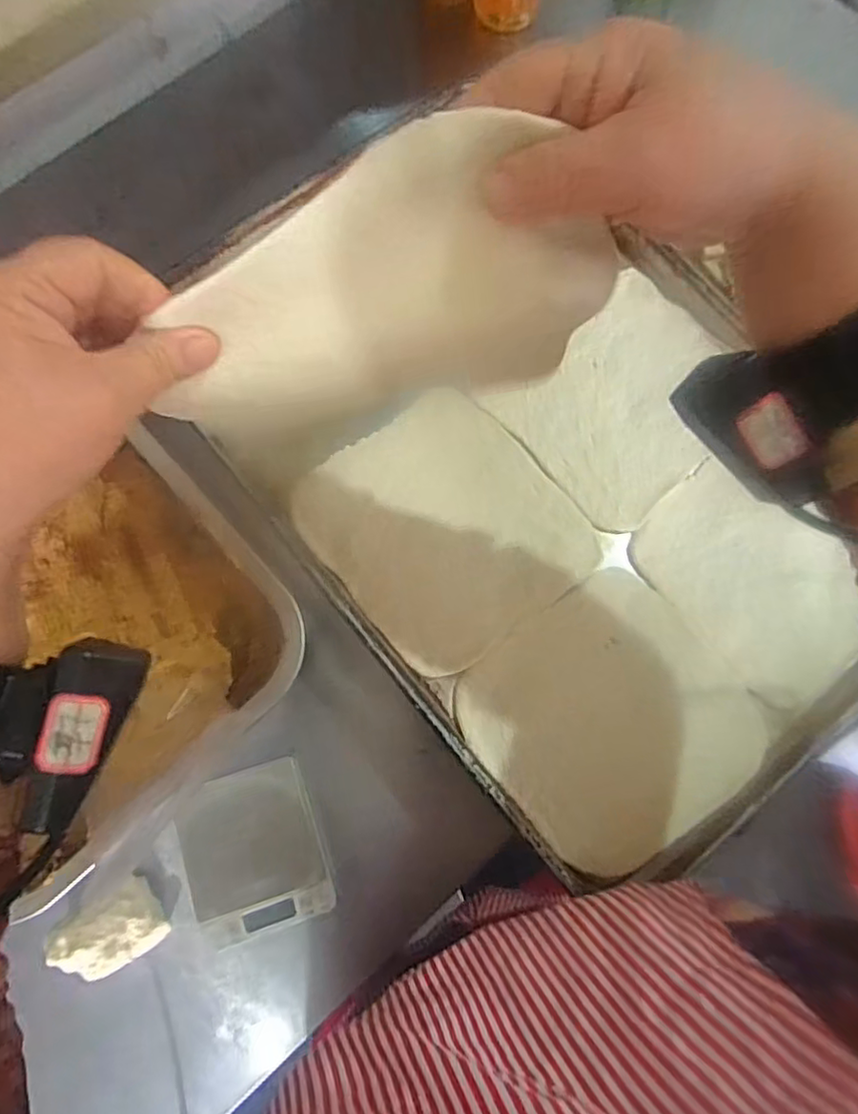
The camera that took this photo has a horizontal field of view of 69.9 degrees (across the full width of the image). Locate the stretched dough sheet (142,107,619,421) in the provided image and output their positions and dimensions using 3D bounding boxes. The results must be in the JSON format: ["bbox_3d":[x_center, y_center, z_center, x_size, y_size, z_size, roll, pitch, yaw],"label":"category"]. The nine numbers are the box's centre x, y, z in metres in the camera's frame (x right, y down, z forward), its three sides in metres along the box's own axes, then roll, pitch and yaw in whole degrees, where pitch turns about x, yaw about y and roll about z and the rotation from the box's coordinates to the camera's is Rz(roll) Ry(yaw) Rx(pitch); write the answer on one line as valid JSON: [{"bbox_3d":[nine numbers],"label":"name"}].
[{"bbox_3d":[-0.026,-0.107,0.255,0.192,0.105,0.015,-8,49,8],"label":"stretched dough sheet"}]

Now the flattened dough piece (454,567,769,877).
[{"bbox_3d":[0.136,0.123,0.465,0.183,0.019,0.188,-38,82,-8],"label":"flattened dough piece"}]

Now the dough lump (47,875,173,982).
[{"bbox_3d":[-0.240,0.283,0.468,0.076,0.043,0.058,-34,81,-8],"label":"dough lump"}]

